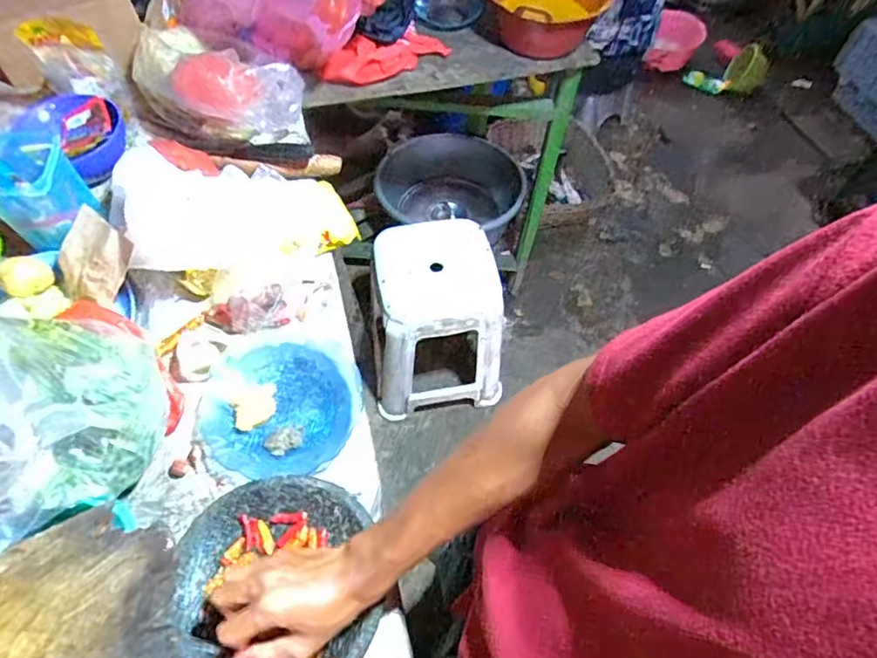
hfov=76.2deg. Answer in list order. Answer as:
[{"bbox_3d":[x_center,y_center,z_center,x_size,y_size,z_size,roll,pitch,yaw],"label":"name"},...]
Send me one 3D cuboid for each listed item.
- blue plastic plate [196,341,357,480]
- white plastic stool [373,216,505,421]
[{"bbox_3d":[-0.195,0.096,0.684,0.182,0.023,0.170,1,59,-1],"label":"blue plastic plate"},{"bbox_3d":[-0.016,-0.010,1.482,0.322,0.485,0.303,-8,59,-6],"label":"white plastic stool"}]

